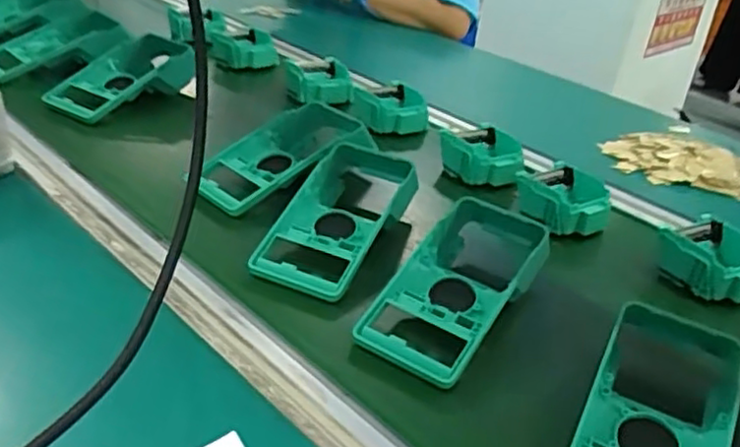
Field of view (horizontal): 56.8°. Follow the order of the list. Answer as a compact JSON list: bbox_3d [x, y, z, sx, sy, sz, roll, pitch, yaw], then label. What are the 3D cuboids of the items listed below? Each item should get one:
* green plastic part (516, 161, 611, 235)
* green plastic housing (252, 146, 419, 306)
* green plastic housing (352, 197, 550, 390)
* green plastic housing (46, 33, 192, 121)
[{"bbox_3d":[0.189,-0.024,0.677,0.086,0.032,0.090,5,30,-3],"label":"green plastic part"},{"bbox_3d":[-0.024,-0.009,0.592,0.083,0.052,0.182,17,31,16],"label":"green plastic housing"},{"bbox_3d":[0.068,0.043,0.525,0.091,0.050,0.185,23,34,25],"label":"green plastic housing"},{"bbox_3d":[-0.293,-0.176,0.821,0.097,0.050,0.175,20,34,23],"label":"green plastic housing"}]

